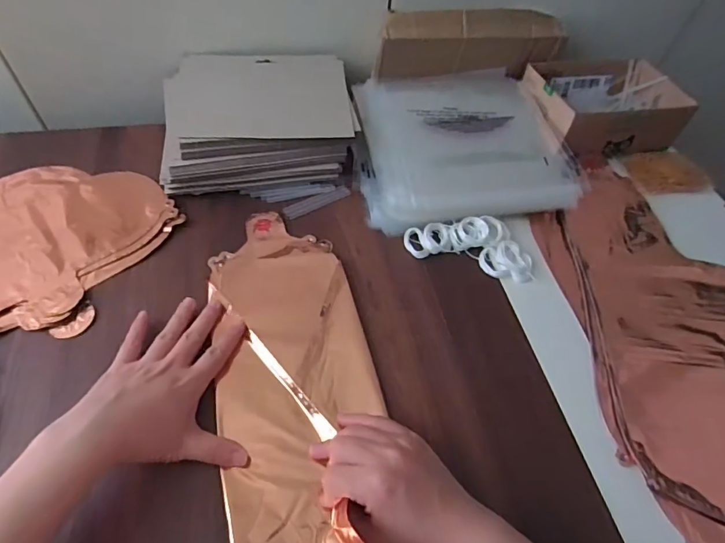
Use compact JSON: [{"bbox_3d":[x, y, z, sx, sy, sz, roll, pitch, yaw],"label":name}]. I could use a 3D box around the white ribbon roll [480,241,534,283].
[{"bbox_3d":[0.154,-0.012,0.472,0.054,0.014,0.041,10,53,2],"label":"white ribbon roll"}]

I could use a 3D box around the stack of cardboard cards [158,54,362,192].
[{"bbox_3d":[-0.122,-0.184,0.539,0.216,0.068,0.176,-8,55,-11],"label":"stack of cardboard cards"}]

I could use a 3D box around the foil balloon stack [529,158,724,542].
[{"bbox_3d":[0.312,0.053,0.439,0.213,0.024,0.425,-4,54,-8],"label":"foil balloon stack"}]

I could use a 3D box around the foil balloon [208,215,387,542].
[{"bbox_3d":[-0.047,0.123,0.358,0.130,0.018,0.421,-8,55,-12],"label":"foil balloon"}]

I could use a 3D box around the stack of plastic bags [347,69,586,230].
[{"bbox_3d":[0.117,-0.156,0.554,0.249,0.054,0.230,-5,54,-10],"label":"stack of plastic bags"}]

